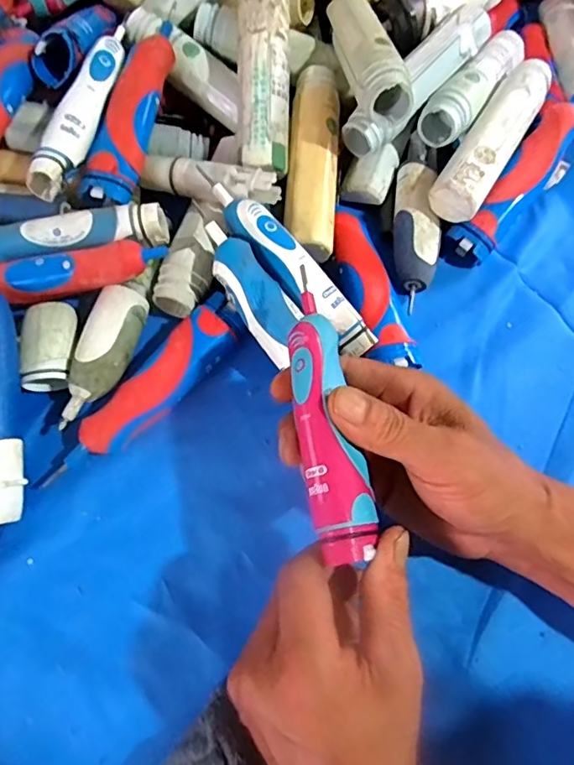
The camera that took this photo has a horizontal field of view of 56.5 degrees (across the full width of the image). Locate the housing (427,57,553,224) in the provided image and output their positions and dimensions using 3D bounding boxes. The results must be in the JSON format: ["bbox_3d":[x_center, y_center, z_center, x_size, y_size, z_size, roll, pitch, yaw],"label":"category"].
[{"bbox_3d":[0.148,-0.174,0.384,0.034,0.034,0.136,31,71,10],"label":"housing"}]

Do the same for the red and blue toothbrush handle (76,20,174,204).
[{"bbox_3d":[-0.108,-0.190,0.364,0.036,0.026,0.138,10,68,2],"label":"red and blue toothbrush handle"}]

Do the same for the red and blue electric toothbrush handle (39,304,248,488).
[{"bbox_3d":[-0.085,0.007,0.340,0.032,0.027,0.146,39,72,13],"label":"red and blue electric toothbrush handle"}]

